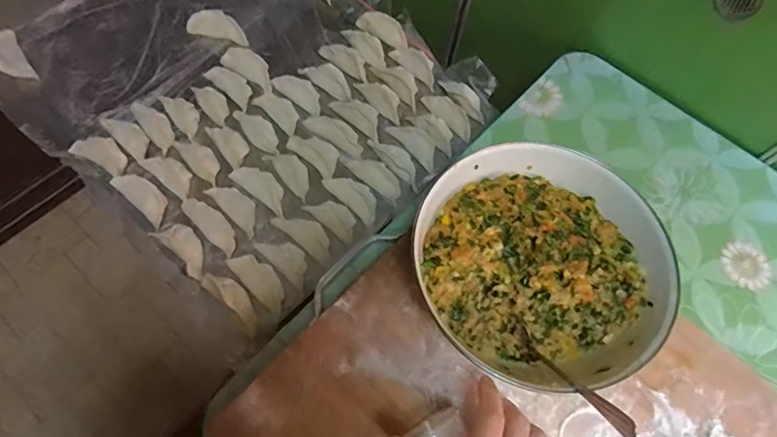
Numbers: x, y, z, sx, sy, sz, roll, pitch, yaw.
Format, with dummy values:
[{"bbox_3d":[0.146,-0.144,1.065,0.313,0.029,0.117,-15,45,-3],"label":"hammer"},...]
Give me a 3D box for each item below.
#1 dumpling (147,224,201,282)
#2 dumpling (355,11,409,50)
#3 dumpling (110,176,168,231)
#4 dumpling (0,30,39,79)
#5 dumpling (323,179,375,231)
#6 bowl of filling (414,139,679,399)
[{"bbox_3d":[-0.206,0.028,0.484,0.066,0.023,0.031,40,67,16],"label":"dumpling"},{"bbox_3d":[-0.004,-0.241,0.607,0.077,0.019,0.026,36,69,11],"label":"dumpling"},{"bbox_3d":[-0.259,-0.024,0.505,0.064,0.026,0.028,36,66,15],"label":"dumpling"},{"bbox_3d":[-0.451,-0.195,0.568,0.030,0.032,0.074,-31,72,-16],"label":"dumpling"},{"bbox_3d":[-0.036,-0.026,0.516,0.072,0.015,0.030,42,70,13],"label":"dumpling"},{"bbox_3d":[0.125,0.040,0.417,0.195,0.096,0.182,2,66,-4],"label":"bowl of filling"}]

